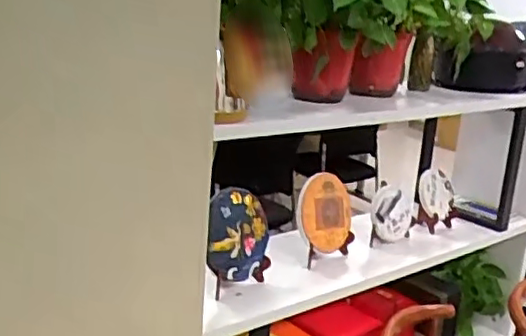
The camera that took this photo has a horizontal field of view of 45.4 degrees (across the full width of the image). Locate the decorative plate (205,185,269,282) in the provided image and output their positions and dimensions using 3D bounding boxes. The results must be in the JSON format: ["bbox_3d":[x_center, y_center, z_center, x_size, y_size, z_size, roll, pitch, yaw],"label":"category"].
[{"bbox_3d":[-0.048,0.135,1.286,0.020,0.182,0.175,-2,-10,45],"label":"decorative plate"}]

